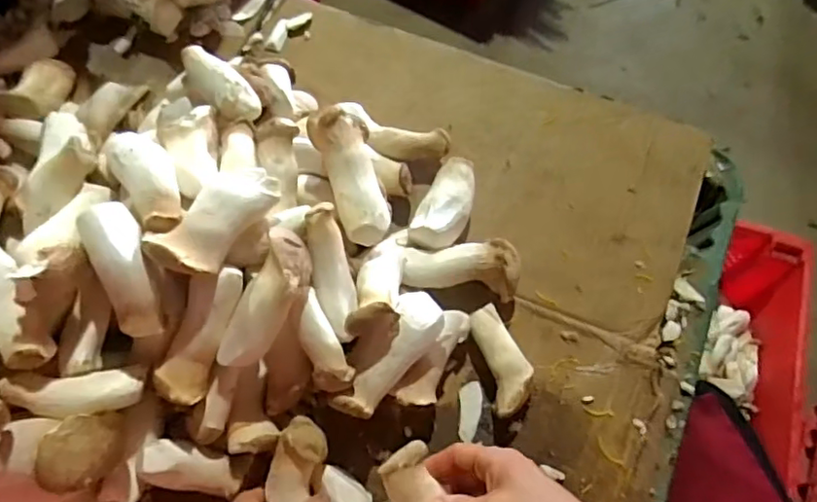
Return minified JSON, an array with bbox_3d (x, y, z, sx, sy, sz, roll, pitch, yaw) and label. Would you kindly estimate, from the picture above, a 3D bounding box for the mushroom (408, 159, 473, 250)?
[{"bbox_3d":[0.035,-0.041,0.559,0.046,0.050,0.097,19,68,7],"label":"mushroom"}]

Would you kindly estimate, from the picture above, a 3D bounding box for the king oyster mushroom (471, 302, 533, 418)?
[{"bbox_3d":[0.080,0.092,0.514,0.036,0.035,0.091,-12,68,-6],"label":"king oyster mushroom"}]

